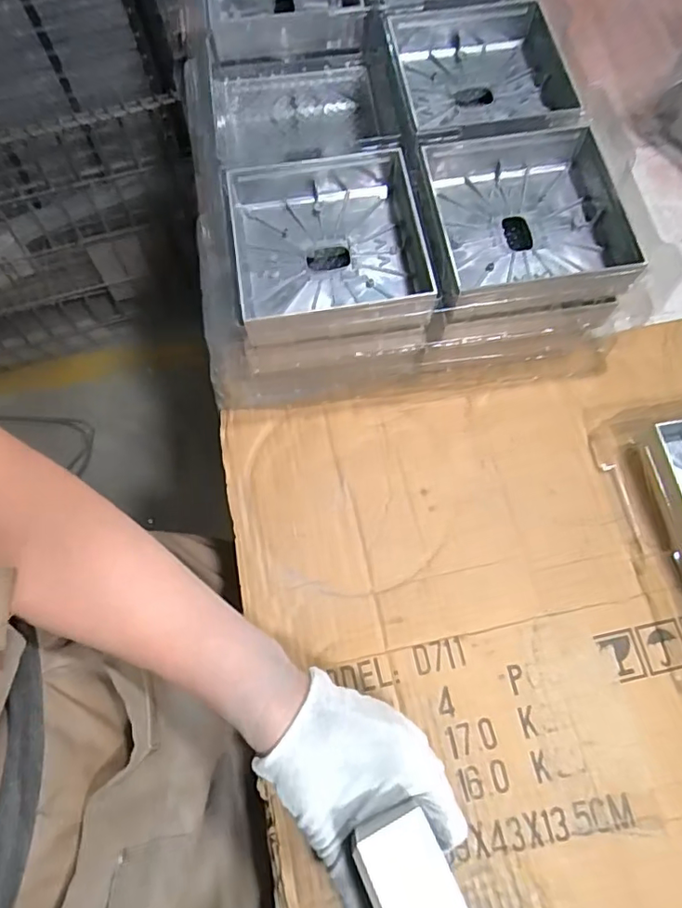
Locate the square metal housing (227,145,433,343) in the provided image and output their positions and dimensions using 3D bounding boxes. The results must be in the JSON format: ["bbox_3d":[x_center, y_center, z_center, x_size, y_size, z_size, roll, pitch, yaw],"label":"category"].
[{"bbox_3d":[-0.010,-0.155,0.411,0.137,0.043,0.145,-6,70,-2],"label":"square metal housing"}]

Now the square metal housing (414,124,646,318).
[{"bbox_3d":[0.139,-0.177,0.422,0.156,0.037,0.151,-7,70,-2],"label":"square metal housing"}]

